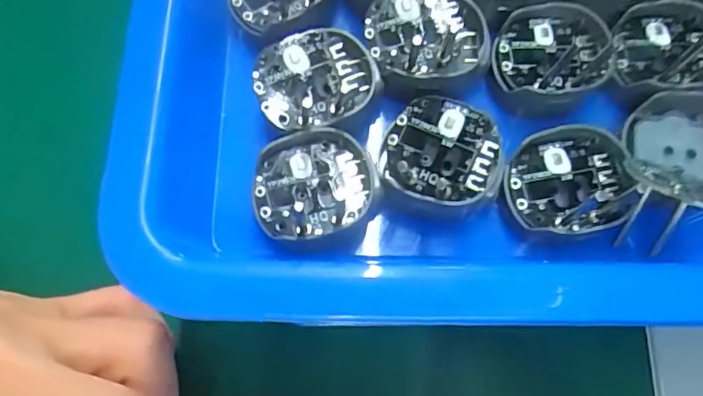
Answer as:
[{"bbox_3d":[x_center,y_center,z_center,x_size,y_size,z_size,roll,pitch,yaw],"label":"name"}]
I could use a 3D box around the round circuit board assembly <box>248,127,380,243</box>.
[{"bbox_3d":[-0.008,-0.003,0.119,0.027,0.006,0.023,-15,72,-7],"label":"round circuit board assembly"}]

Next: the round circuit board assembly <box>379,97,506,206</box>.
[{"bbox_3d":[0.021,-0.010,0.119,0.026,0.007,0.021,16,72,4],"label":"round circuit board assembly"}]

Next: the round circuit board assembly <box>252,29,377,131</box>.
[{"bbox_3d":[-0.008,-0.028,0.126,0.028,0.004,0.021,-14,89,-4],"label":"round circuit board assembly"}]

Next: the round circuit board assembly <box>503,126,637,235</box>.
[{"bbox_3d":[0.049,-0.004,0.120,0.027,0.006,0.023,-7,71,-4],"label":"round circuit board assembly"}]

